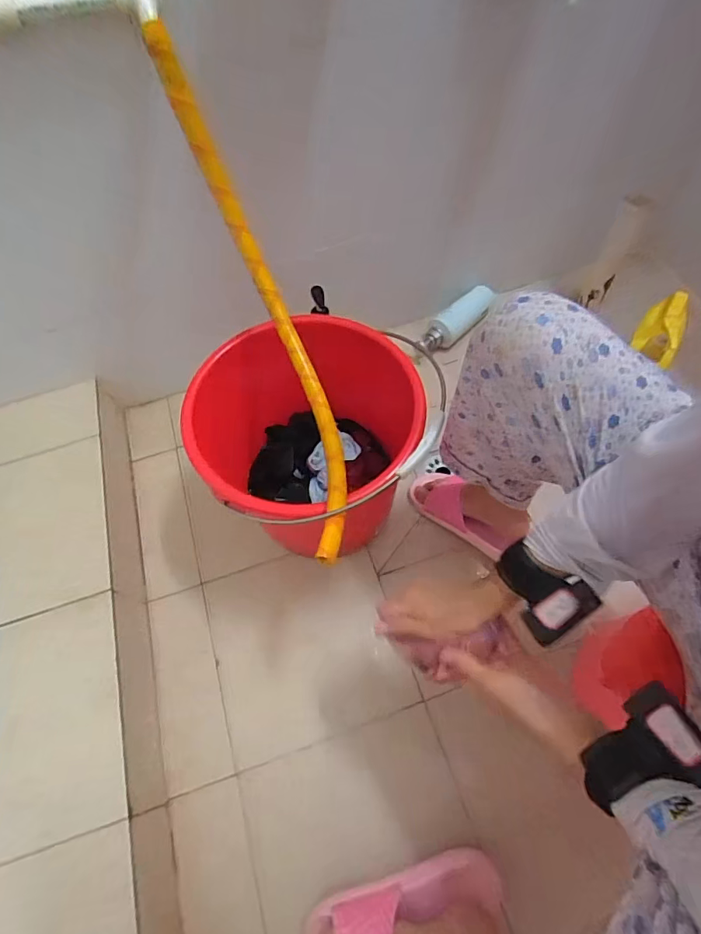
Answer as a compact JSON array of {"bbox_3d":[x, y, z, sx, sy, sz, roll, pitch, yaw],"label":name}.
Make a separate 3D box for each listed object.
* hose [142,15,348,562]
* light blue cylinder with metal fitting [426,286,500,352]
[{"bbox_3d":[-0.097,-0.170,0.551,0.076,0.166,0.544,-21,95,-9],"label":"hose"},{"bbox_3d":[0.242,-0.327,1.031,0.192,0.048,0.062,-37,66,-17],"label":"light blue cylinder with metal fitting"}]

